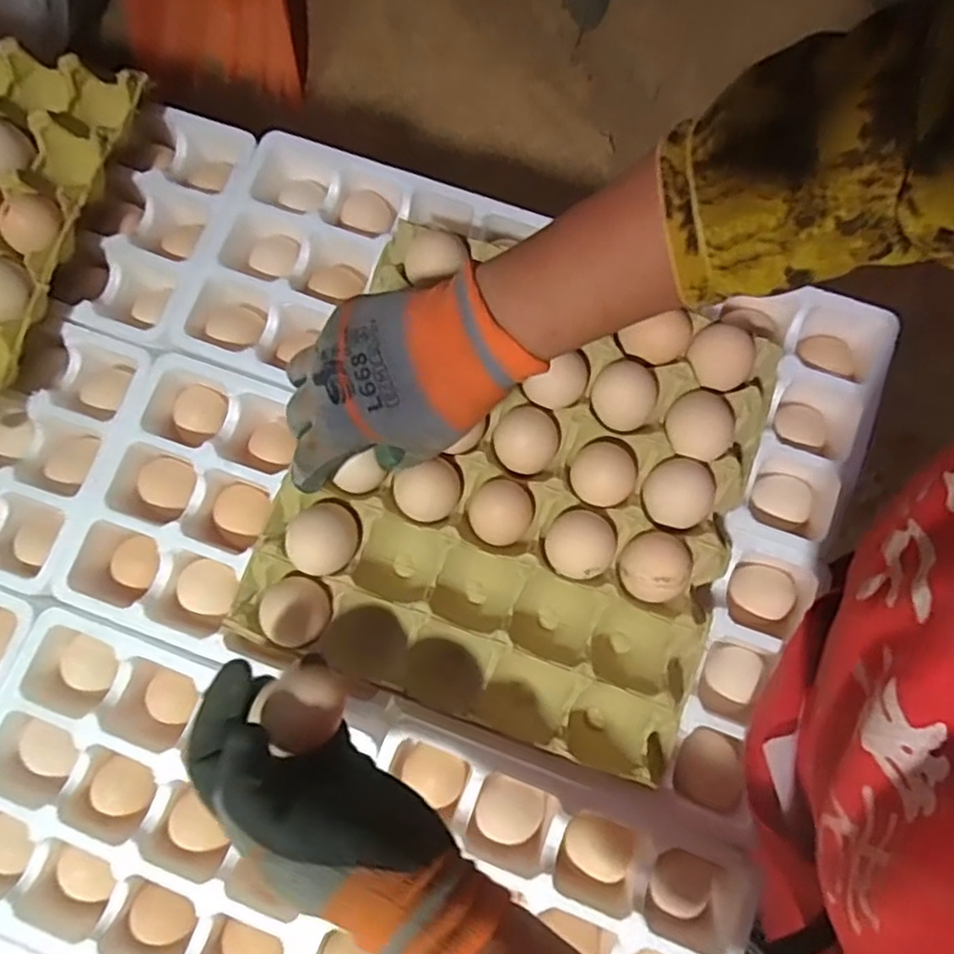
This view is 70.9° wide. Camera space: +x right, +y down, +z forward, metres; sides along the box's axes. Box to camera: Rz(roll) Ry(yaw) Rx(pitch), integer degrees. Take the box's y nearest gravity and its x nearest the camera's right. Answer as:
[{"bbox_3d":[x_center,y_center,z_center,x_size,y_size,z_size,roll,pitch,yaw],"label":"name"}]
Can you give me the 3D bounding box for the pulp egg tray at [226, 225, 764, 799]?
[{"bbox_3d":[0.026,0.010,0.429,0.277,0.056,0.285,19,79,4],"label":"pulp egg tray"}]

